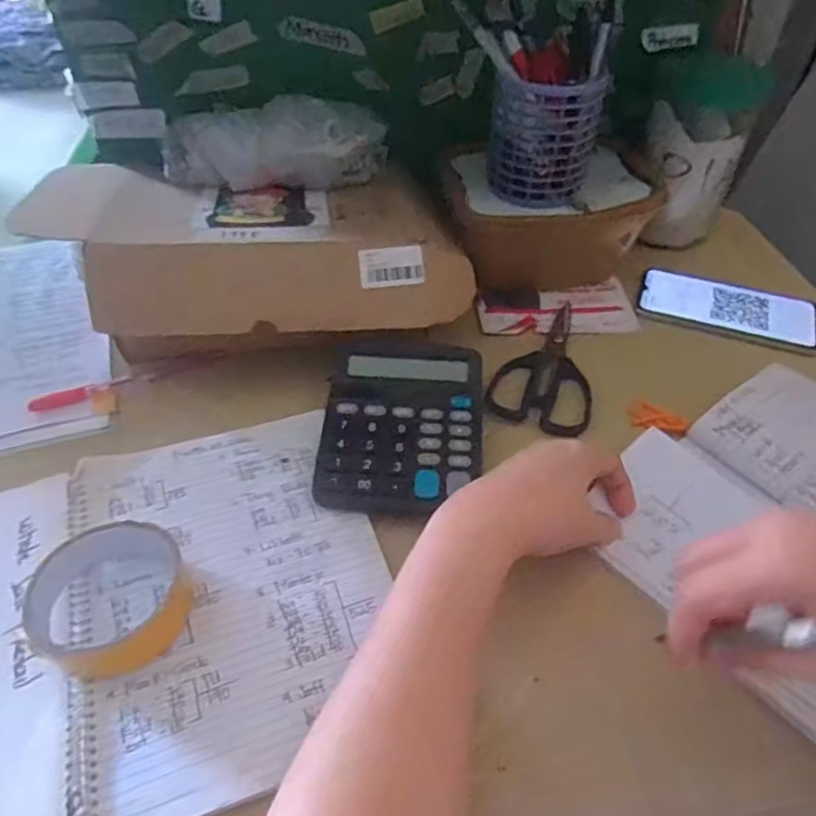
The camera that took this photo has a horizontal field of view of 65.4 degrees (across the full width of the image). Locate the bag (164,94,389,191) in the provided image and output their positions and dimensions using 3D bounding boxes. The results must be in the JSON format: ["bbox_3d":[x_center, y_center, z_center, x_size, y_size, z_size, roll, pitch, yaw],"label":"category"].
[{"bbox_3d":[-0.119,-0.248,0.588,0.187,0.076,0.104,3,47,2],"label":"bag"}]

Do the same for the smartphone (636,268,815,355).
[{"bbox_3d":[0.300,-0.096,0.596,0.159,0.010,0.083,22,50,18],"label":"smartphone"}]

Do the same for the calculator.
[{"bbox_3d":[-0.003,0.007,0.477,0.117,0.033,0.151,4,47,2],"label":"calculator"}]

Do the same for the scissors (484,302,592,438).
[{"bbox_3d":[0.124,-0.039,0.546,0.080,0.013,0.155,17,48,14],"label":"scissors"}]

